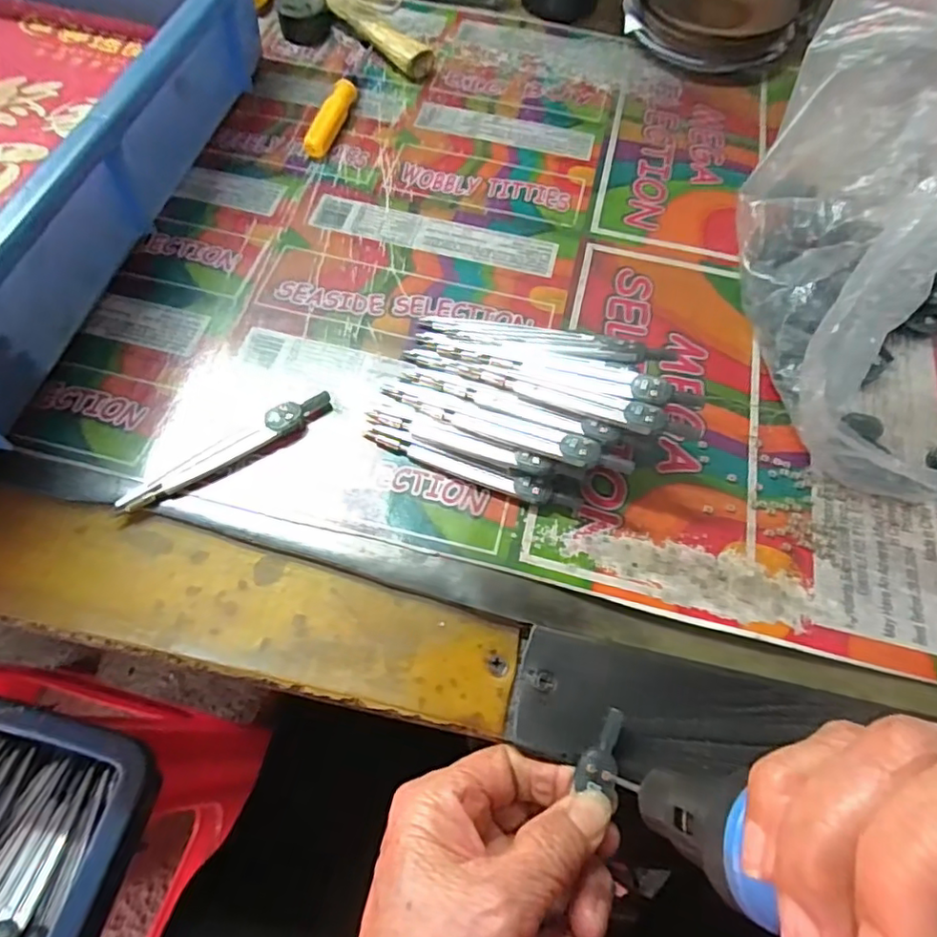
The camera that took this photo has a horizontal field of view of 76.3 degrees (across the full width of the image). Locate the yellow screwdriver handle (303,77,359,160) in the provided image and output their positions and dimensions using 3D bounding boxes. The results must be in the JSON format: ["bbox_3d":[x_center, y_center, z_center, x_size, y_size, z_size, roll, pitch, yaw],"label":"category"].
[{"bbox_3d":[-0.094,-0.240,0.409,0.014,0.016,0.073,15,64,4],"label":"yellow screwdriver handle"}]

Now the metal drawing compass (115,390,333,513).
[{"bbox_3d":[-0.116,-0.009,0.292,0.107,0.009,0.015,-32,69,-17],"label":"metal drawing compass"}]

